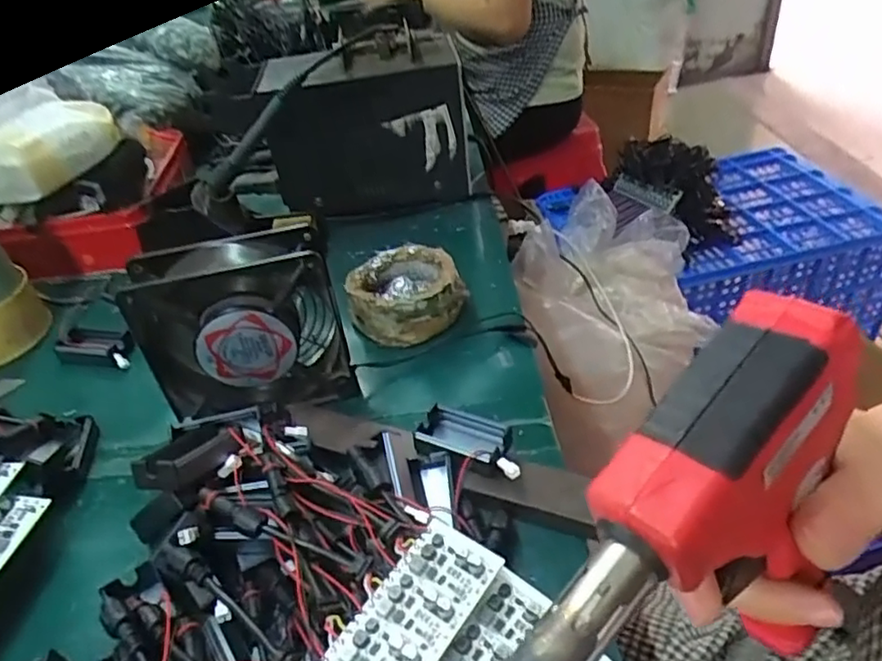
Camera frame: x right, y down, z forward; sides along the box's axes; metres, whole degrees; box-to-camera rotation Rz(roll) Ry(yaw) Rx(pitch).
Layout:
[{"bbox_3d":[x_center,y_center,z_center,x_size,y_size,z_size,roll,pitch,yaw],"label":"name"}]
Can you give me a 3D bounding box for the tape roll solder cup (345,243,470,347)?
[{"bbox_3d":[-0.030,-0.030,0.505,0.086,0.042,0.076,-16,39,-12],"label":"tape roll solder cup"}]

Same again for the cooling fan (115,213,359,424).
[{"bbox_3d":[-0.128,0.000,0.421,0.122,0.122,0.047,-10,38,-4],"label":"cooling fan"}]

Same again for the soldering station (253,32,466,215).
[{"bbox_3d":[-0.073,-0.205,0.632,0.190,0.156,0.127,-13,38,-8],"label":"soldering station"}]

